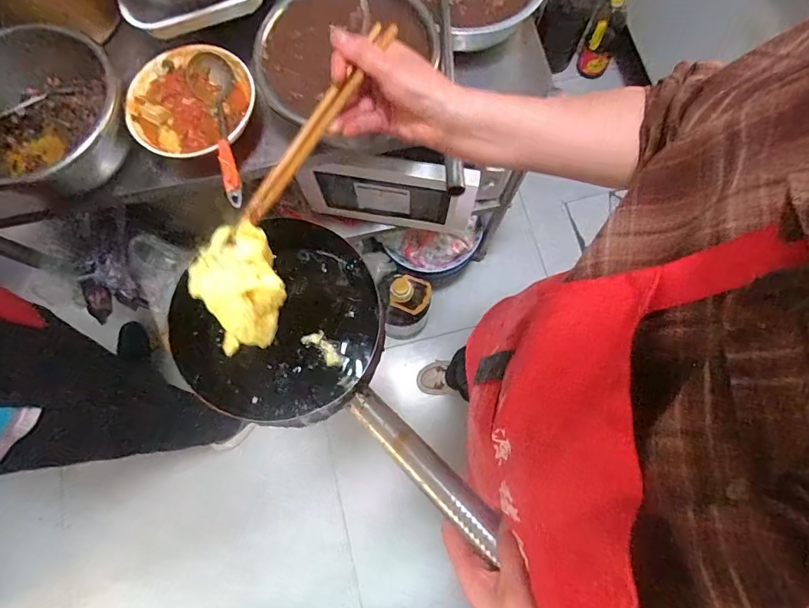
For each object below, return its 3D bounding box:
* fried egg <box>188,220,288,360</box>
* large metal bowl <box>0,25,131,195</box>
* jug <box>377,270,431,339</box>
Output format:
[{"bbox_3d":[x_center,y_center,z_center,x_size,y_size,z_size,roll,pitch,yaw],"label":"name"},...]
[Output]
[{"bbox_3d":[-0.130,-0.015,0.349,0.061,0.042,0.093,-16,77,-3],"label":"fried egg"},{"bbox_3d":[-0.533,-0.271,0.651,0.245,0.101,0.245,0,77,1],"label":"large metal bowl"},{"bbox_3d":[0.008,0.003,1.258,0.128,0.312,0.131,-8,77,-1],"label":"jug"}]

